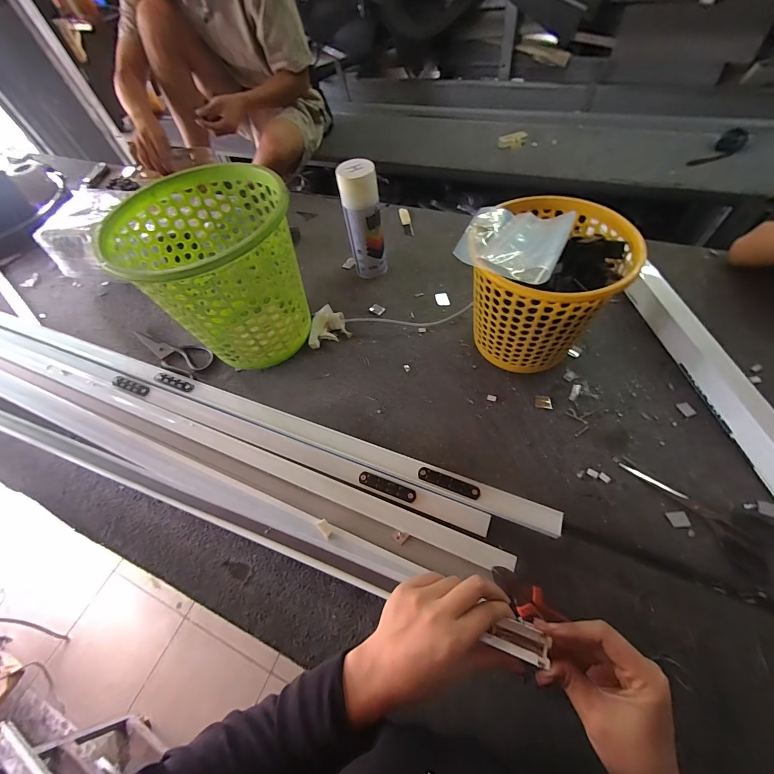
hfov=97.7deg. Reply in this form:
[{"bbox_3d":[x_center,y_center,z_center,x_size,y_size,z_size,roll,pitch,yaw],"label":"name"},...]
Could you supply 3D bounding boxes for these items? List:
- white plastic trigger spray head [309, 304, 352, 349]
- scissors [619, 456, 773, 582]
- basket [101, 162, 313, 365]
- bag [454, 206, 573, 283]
[{"bbox_3d":[-0.113,-0.115,0.628,0.074,0.022,0.073,-17,54,-7],"label":"white plastic trigger spray head"},{"bbox_3d":[0.375,0.150,0.417,0.161,0.008,0.073,34,68,24],"label":"scissors"},{"bbox_3d":[-0.245,-0.163,0.540,0.222,0.251,0.221,-3,58,5],"label":"basket"},{"bbox_3d":[0.164,-0.193,0.434,0.120,0.021,0.154,20,58,19],"label":"bag"}]

